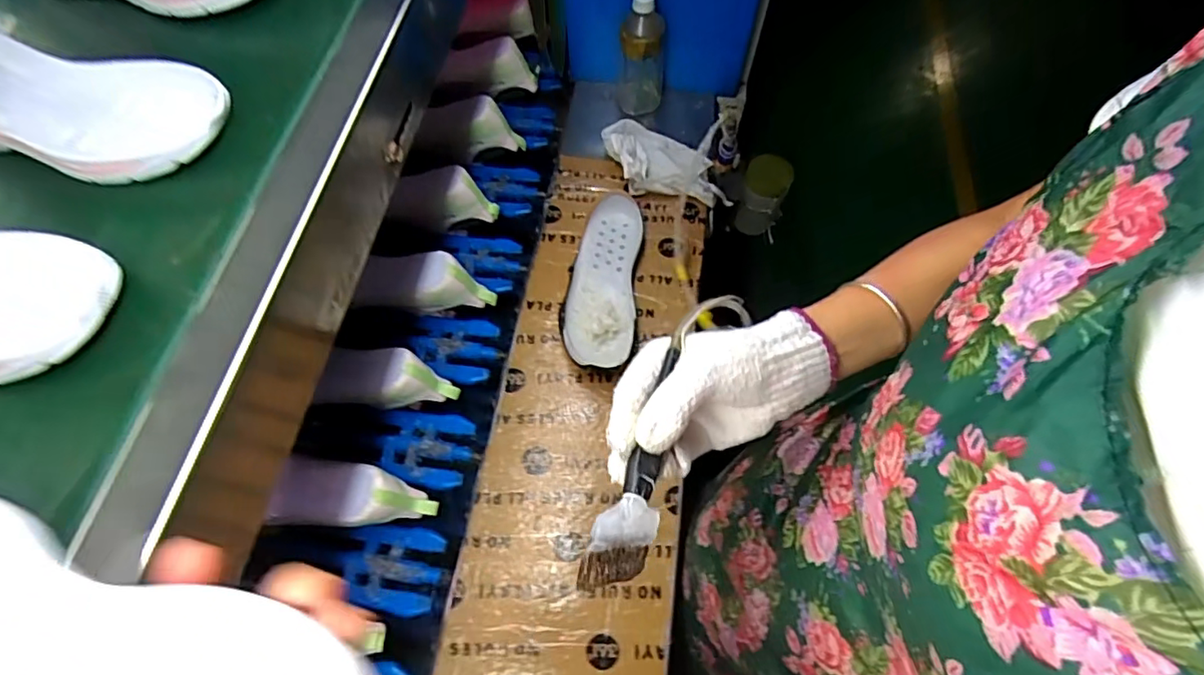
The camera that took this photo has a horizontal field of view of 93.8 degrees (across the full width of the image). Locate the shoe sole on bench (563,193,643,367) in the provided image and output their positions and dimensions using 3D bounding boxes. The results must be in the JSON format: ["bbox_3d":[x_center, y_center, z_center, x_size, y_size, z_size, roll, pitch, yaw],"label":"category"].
[{"bbox_3d":[0.003,-0.076,0.735,0.090,0.053,0.260,5,65,3],"label":"shoe sole on bench"}]

